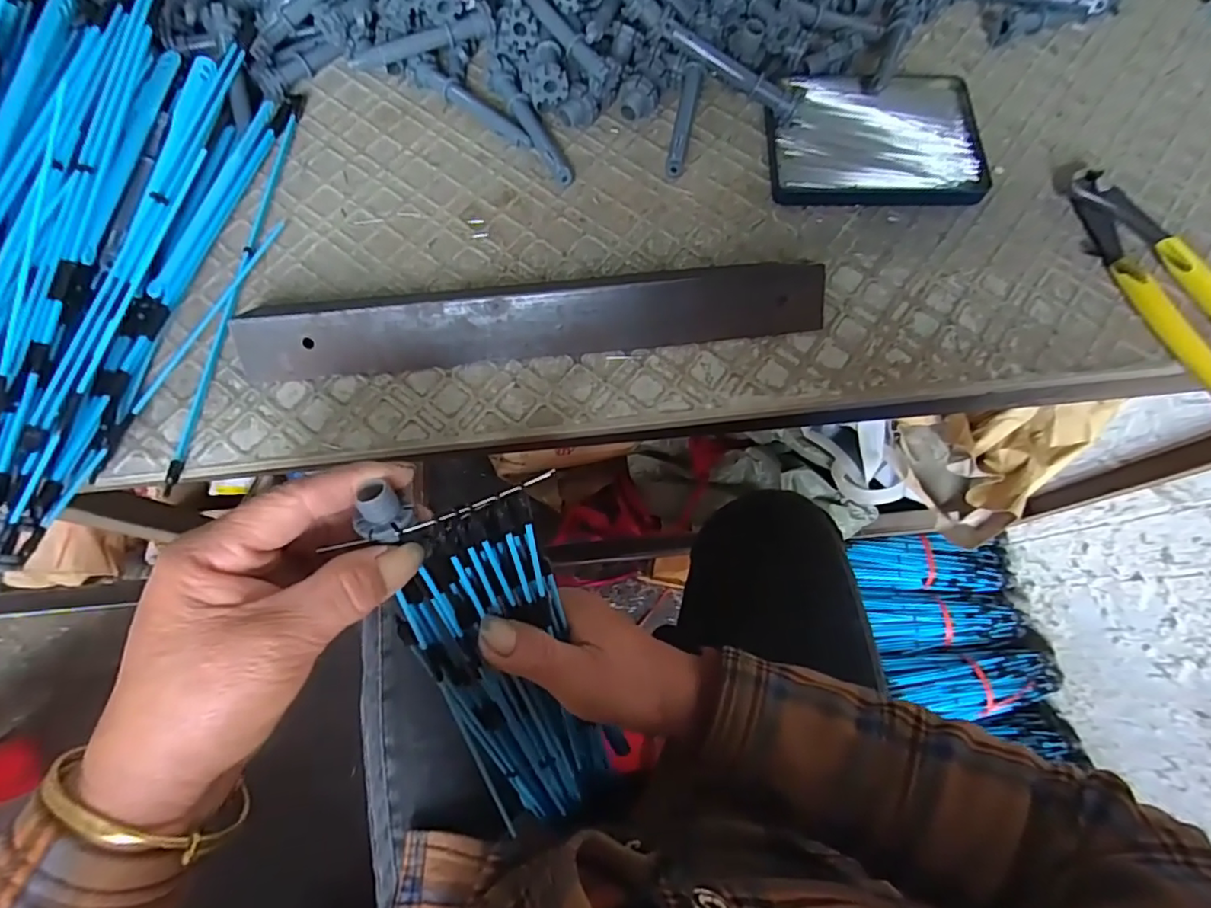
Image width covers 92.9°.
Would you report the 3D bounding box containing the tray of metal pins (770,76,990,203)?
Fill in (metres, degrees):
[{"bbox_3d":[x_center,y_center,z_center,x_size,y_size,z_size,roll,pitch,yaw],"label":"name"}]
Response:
[{"bbox_3d":[0.168,-0.200,0.364,0.130,0.015,0.095,-3,72,-1],"label":"tray of metal pins"}]

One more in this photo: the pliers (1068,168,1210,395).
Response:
[{"bbox_3d":[0.325,-0.097,0.328,0.050,0.015,0.163,-17,73,-6],"label":"pliers"}]

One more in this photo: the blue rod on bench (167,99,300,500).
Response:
[{"bbox_3d":[-0.211,-0.106,0.333,0.010,0.008,0.262,5,72,1],"label":"blue rod on bench"}]

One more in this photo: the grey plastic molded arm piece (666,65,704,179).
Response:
[{"bbox_3d":[0.049,-0.207,0.361,0.011,0.009,0.068,11,95,3],"label":"grey plastic molded arm piece"}]

